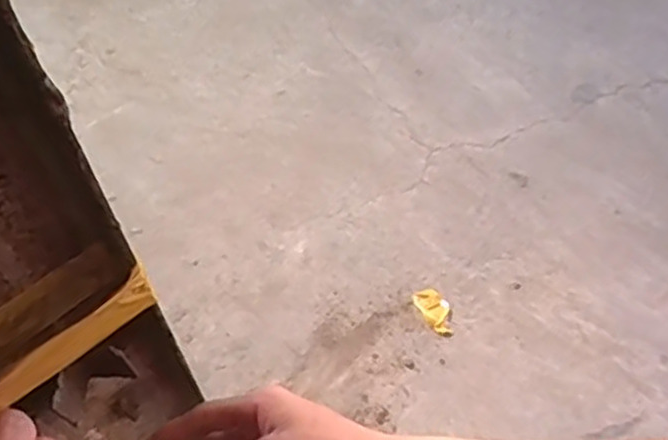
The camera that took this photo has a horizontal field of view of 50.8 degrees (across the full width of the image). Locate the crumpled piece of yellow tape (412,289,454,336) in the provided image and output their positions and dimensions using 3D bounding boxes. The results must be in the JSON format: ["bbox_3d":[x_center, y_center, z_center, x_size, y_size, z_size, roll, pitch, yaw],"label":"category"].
[{"bbox_3d":[0.230,0.202,1.573,0.061,0.021,0.117,-29,64,-17],"label":"crumpled piece of yellow tape"}]

